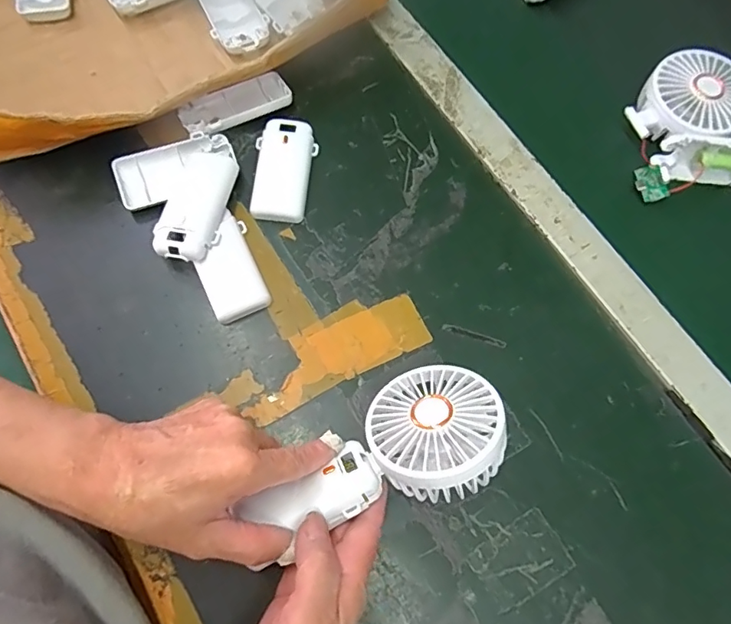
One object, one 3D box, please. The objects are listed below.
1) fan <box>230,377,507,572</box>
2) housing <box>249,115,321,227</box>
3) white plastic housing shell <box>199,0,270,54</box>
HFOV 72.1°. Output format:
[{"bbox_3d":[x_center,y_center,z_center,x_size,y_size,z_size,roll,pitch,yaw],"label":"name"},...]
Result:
[{"bbox_3d":[0.010,0.100,0.329,0.166,0.043,0.088,-25,41,-3],"label":"fan"},{"bbox_3d":[-0.070,-0.122,0.430,0.048,0.016,0.093,3,70,2],"label":"housing"},{"bbox_3d":[-0.123,-0.272,0.462,0.048,0.016,0.085,-27,72,-9],"label":"white plastic housing shell"}]

